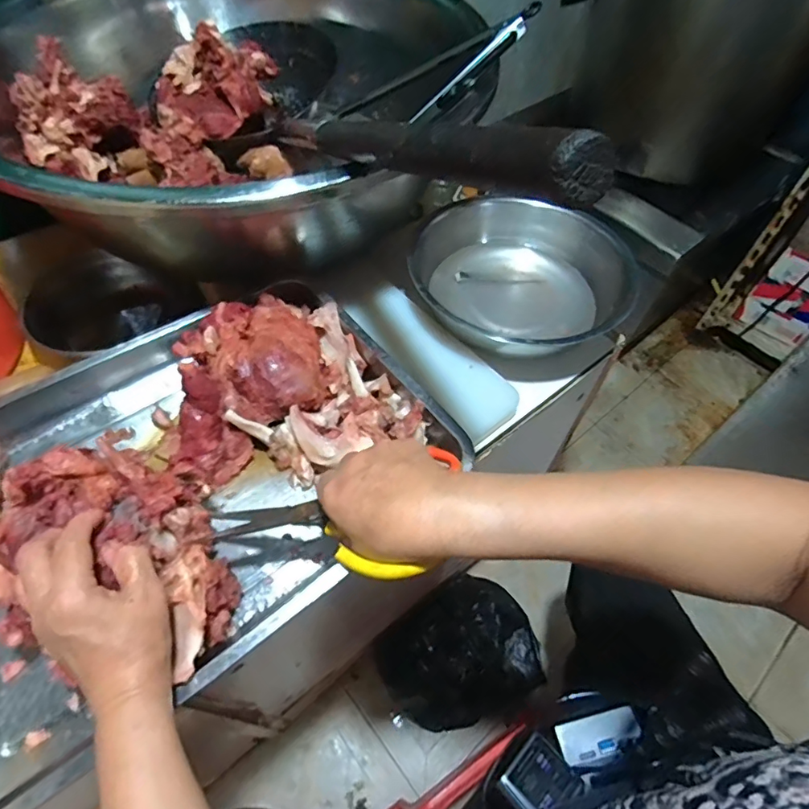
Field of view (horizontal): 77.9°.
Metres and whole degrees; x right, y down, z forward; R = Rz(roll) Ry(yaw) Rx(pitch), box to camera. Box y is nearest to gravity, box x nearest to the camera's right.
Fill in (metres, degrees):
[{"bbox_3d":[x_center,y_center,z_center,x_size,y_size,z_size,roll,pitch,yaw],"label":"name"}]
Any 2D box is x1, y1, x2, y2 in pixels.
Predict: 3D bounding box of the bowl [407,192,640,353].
[{"bbox_3d":[0.156,-0.157,0.641,0.233,0.093,0.235,1,56,-2],"label":"bowl"}]

